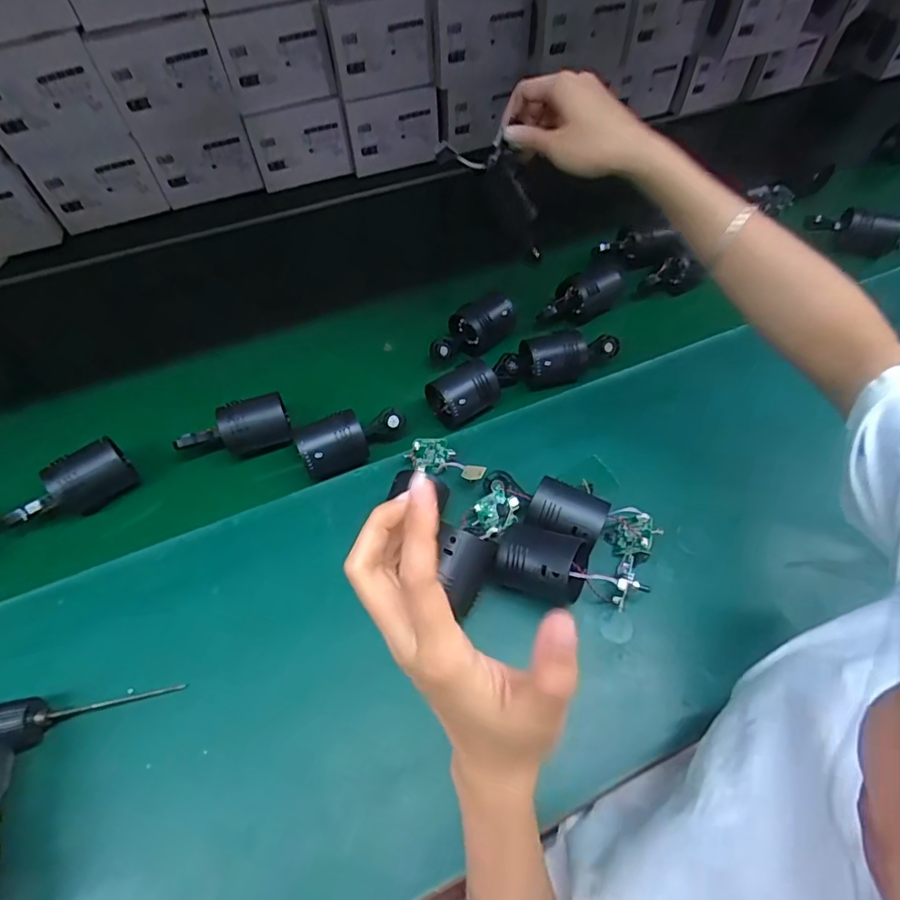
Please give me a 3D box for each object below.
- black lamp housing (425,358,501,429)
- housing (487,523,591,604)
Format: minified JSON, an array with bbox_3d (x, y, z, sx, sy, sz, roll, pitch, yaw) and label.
[{"bbox_3d":[0.017,-0.060,0.575,0.074,0.045,0.050,-27,61,-16],"label":"black lamp housing"},{"bbox_3d":[0.078,0.099,0.451,0.074,0.053,0.051,19,59,12],"label":"housing"}]

